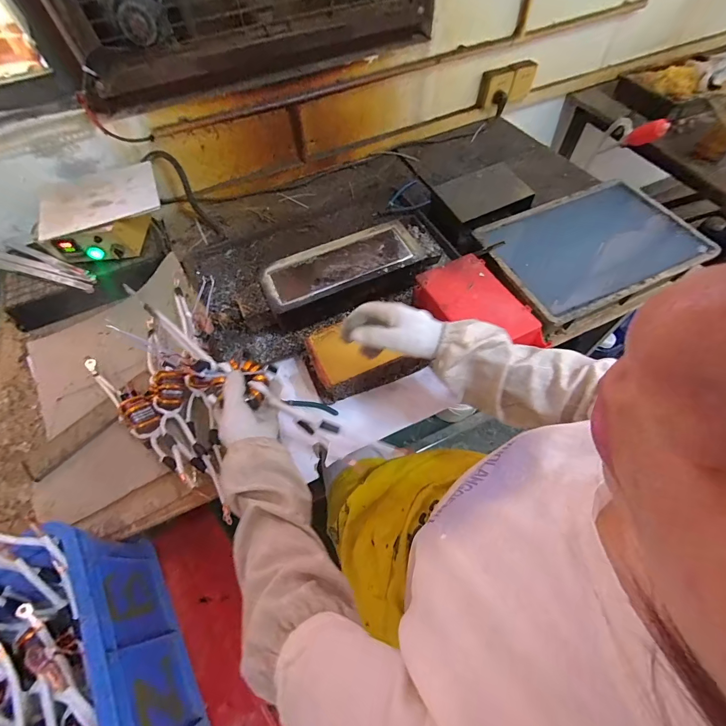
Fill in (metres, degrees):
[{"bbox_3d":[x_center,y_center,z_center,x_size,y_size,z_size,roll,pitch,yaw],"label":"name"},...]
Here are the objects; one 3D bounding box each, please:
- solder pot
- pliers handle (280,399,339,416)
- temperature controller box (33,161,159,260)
[{"bbox_3d":[-0.026,-0.202,0.775,0.372,0.086,0.143,-21,61,-8],"label":"solder pot"},{"bbox_3d":[-0.100,0.081,0.654,0.109,0.016,0.015,10,61,9],"label":"pliers handle"},{"bbox_3d":[-0.611,-0.349,0.829,0.269,0.097,0.205,-23,62,-9],"label":"temperature controller box"}]

